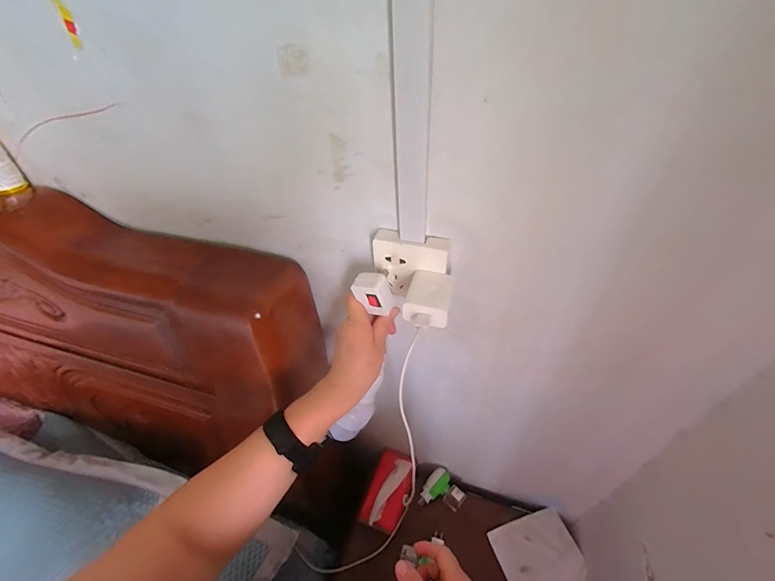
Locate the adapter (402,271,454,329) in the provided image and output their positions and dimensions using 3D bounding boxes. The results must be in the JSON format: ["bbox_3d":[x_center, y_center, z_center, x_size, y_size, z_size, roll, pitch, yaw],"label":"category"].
[{"bbox_3d":[0.046,0.009,0.399,0.047,0.024,0.068,11,48,14],"label":"adapter"}]

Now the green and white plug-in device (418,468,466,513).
[{"bbox_3d":[0.118,0.455,0.813,0.084,0.041,0.081,-34,53,-26],"label":"green and white plug-in device"}]

